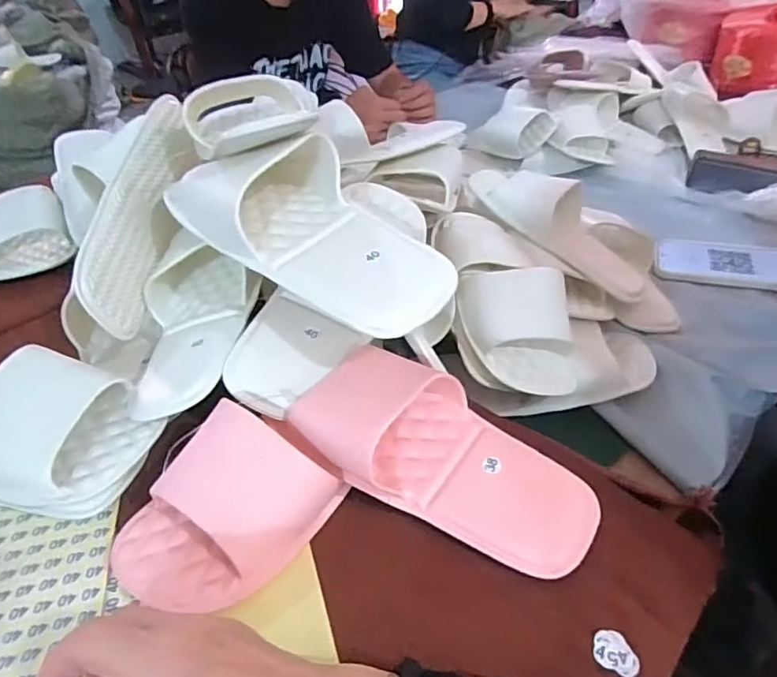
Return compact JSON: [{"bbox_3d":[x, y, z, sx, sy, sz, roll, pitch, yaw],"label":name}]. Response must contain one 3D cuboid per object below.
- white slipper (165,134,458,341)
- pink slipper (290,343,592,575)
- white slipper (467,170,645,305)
[{"bbox_3d":[-0.063,-0.083,0.401,0.123,0.069,0.228,-27,45,-24],"label":"white slipper"},{"bbox_3d":[0.037,0.071,0.370,0.197,0.068,0.109,10,41,18],"label":"pink slipper"},{"bbox_3d":[0.200,-0.133,0.647,0.237,0.066,0.105,41,51,7],"label":"white slipper"}]

